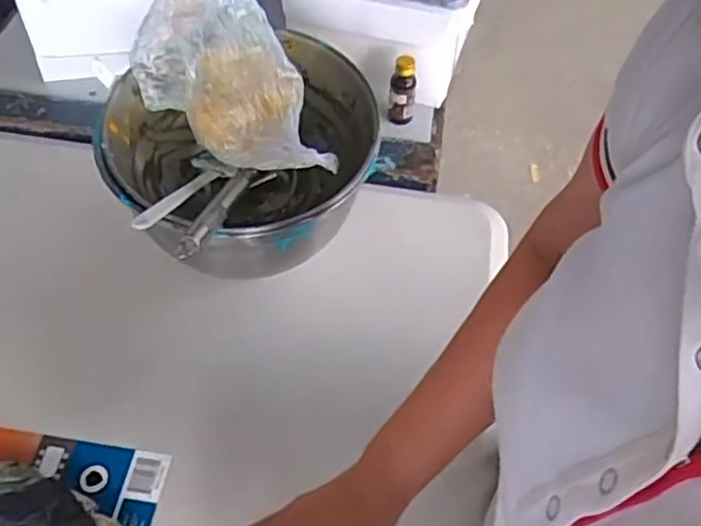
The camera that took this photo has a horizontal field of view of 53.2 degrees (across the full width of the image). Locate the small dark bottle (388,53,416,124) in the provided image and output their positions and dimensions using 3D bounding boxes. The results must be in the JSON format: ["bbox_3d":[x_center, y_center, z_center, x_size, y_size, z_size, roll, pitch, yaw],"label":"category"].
[{"bbox_3d":[0.063,-0.208,0.844,0.031,0.088,0.024,10,53,4],"label":"small dark bottle"}]

